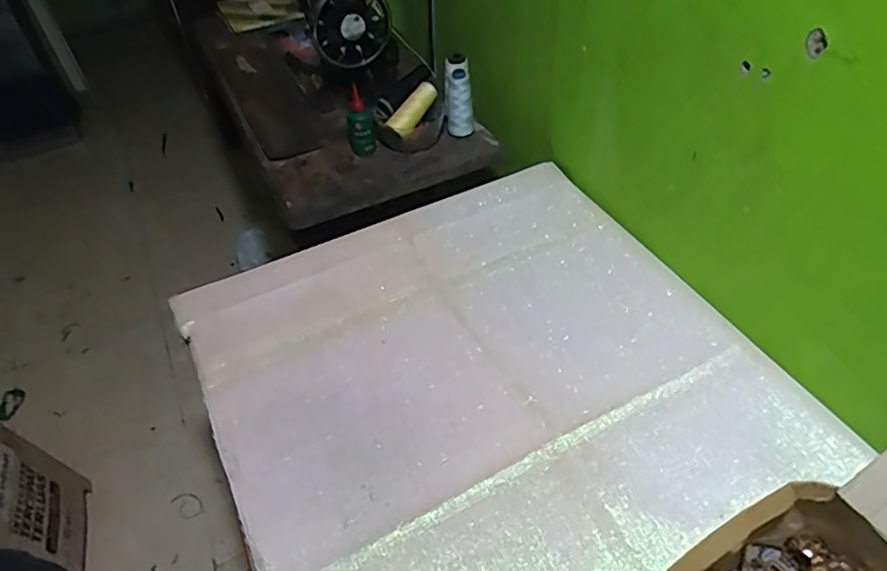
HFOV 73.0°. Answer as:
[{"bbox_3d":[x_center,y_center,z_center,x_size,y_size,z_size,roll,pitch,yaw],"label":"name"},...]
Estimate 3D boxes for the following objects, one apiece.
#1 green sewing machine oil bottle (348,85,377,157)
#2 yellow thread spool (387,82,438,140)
[{"bbox_3d":[-0.140,-0.275,0.997,0.045,0.125,0.037,-14,47,-8],"label":"green sewing machine oil bottle"},{"bbox_3d":[-0.051,-0.299,1.015,0.030,0.038,0.118,25,69,25],"label":"yellow thread spool"}]

